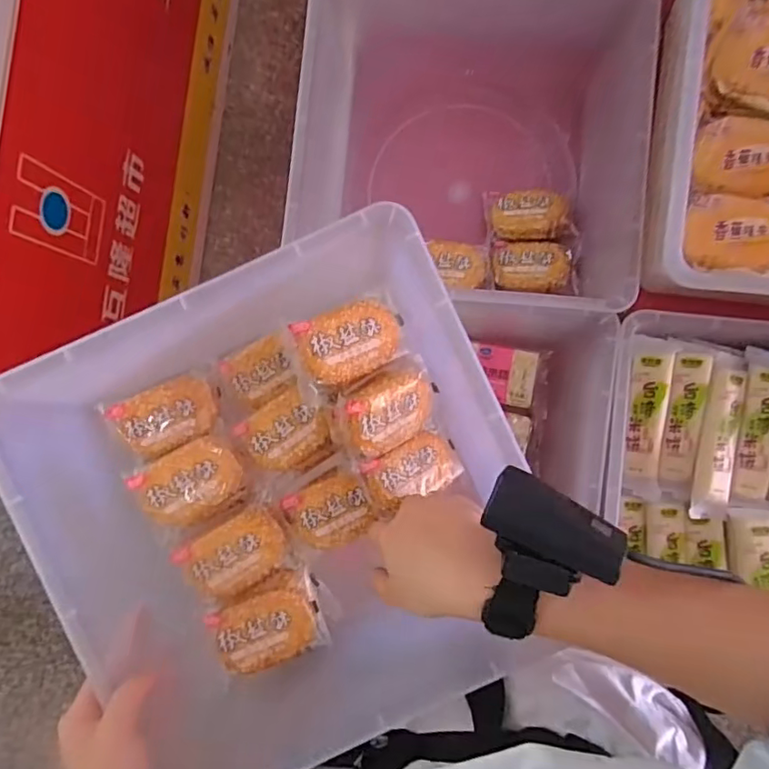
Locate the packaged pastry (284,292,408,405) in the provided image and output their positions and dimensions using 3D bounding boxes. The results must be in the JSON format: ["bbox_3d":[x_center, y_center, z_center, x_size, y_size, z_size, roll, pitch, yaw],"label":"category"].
[{"bbox_3d":[-0.025,-0.032,0.424,0.086,0.020,0.060,-28,93,-18],"label":"packaged pastry"}]

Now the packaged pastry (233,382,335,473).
[{"bbox_3d":[-0.078,0.037,0.445,0.071,0.016,0.062,-24,86,5],"label":"packaged pastry"}]

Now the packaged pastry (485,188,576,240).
[{"bbox_3d":[0.148,-0.175,0.580,0.085,0.026,0.057,1,88,6],"label":"packaged pastry"}]

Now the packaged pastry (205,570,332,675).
[{"bbox_3d":[-0.089,0.186,0.442,0.081,0.020,0.061,-15,76,-17],"label":"packaged pastry"}]

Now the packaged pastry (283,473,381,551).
[{"bbox_3d":[-0.042,0.101,0.447,0.067,0.015,0.055,-24,86,5],"label":"packaged pastry"}]

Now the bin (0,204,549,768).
[{"bbox_3d":[-0.058,0.089,0.397,0.291,0.147,0.318,-20,86,5],"label":"bin"}]

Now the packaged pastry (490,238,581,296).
[{"bbox_3d":[0.152,-0.119,0.568,0.084,0.021,0.056,6,89,6],"label":"packaged pastry"}]

